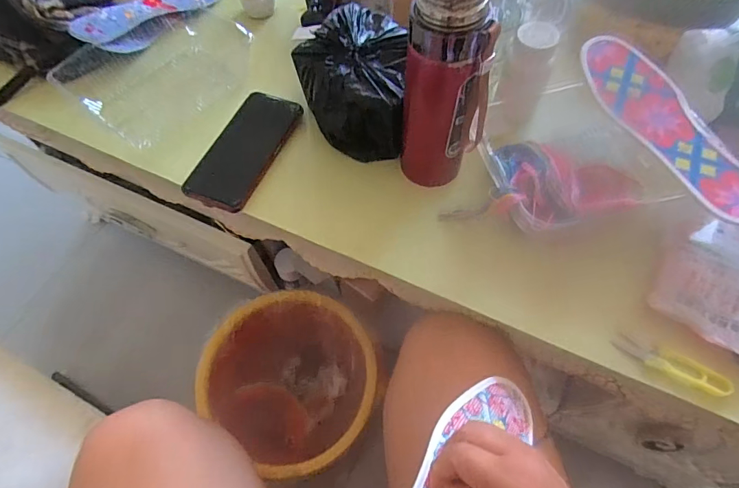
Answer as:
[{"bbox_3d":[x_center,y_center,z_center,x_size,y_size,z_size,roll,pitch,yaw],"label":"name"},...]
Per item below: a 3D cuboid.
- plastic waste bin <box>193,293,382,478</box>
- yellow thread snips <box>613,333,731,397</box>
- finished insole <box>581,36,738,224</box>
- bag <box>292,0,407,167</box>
[{"bbox_3d":[-0.111,0.226,0.676,0.239,0.199,0.232,-1,62,2],"label":"plastic waste bin"},{"bbox_3d":[0.263,0.104,0.369,0.092,0.004,0.020,26,83,13],"label":"yellow thread snips"},{"bbox_3d":[0.294,-0.122,0.420,0.080,0.009,0.245,-17,63,-7],"label":"finished insole"},{"bbox_3d":[-0.021,-0.185,0.493,0.125,0.090,0.158,3,63,4],"label":"bag"}]

